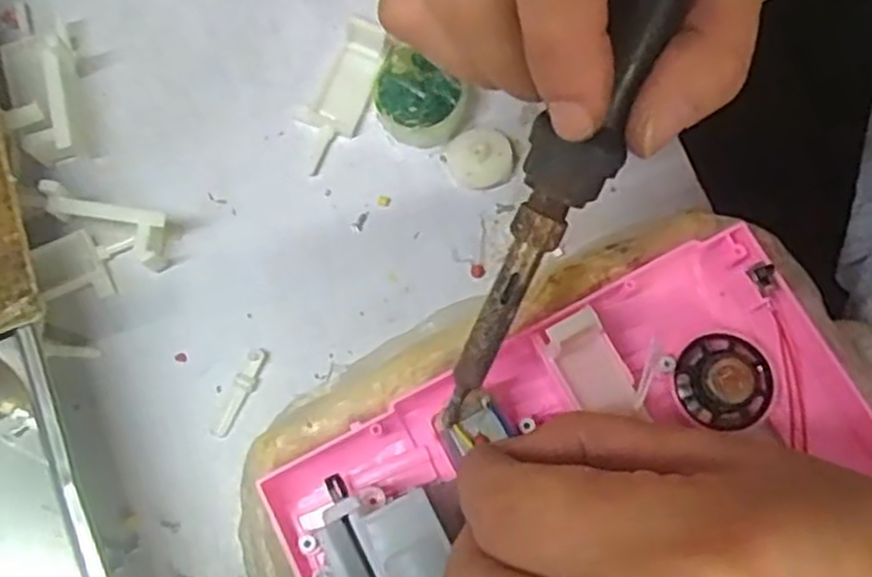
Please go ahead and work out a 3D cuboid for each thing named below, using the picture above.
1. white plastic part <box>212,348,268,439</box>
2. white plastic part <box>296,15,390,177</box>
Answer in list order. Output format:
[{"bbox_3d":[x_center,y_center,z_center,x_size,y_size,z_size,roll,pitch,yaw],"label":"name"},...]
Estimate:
[{"bbox_3d":[-0.066,0.035,0.262,0.008,0.004,0.032,23,76,6],"label":"white plastic part"},{"bbox_3d":[-0.036,-0.070,0.284,0.021,0.011,0.055,30,83,5],"label":"white plastic part"}]

